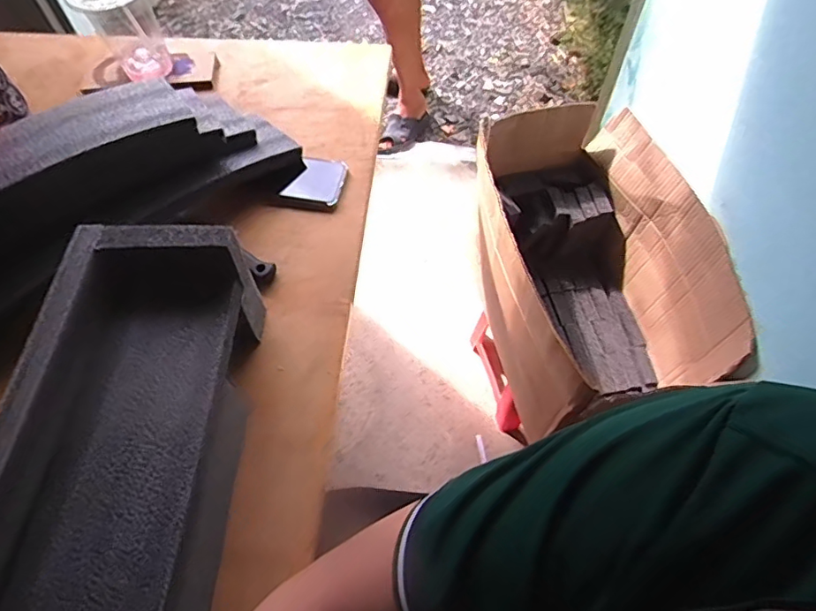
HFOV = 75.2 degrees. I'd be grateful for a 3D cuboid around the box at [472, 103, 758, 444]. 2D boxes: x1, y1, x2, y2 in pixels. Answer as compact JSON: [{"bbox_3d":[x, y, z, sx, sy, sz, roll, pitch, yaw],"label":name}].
[{"bbox_3d":[0.309,-0.069,0.936,0.310,0.293,0.521,-9,61,-4],"label":"box"}]

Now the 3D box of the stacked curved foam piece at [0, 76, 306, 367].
[{"bbox_3d":[-0.445,-0.091,0.628,0.626,0.157,0.178,-40,67,-19],"label":"stacked curved foam piece"}]

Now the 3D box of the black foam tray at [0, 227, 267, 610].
[{"bbox_3d":[-0.251,0.230,0.413,0.177,0.140,0.623,4,60,4],"label":"black foam tray"}]

